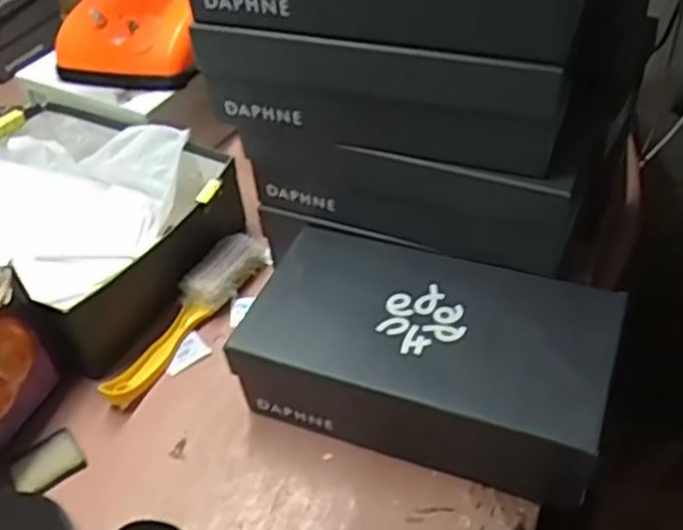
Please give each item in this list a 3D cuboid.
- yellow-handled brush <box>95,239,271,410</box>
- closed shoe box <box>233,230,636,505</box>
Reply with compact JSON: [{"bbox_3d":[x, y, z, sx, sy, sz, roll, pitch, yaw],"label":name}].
[{"bbox_3d":[-0.159,0.049,0.720,0.049,0.038,0.227,23,50,26],"label":"yellow-handled brush"},{"bbox_3d":[0.075,0.079,0.620,0.283,0.107,0.155,14,47,19],"label":"closed shoe box"}]

